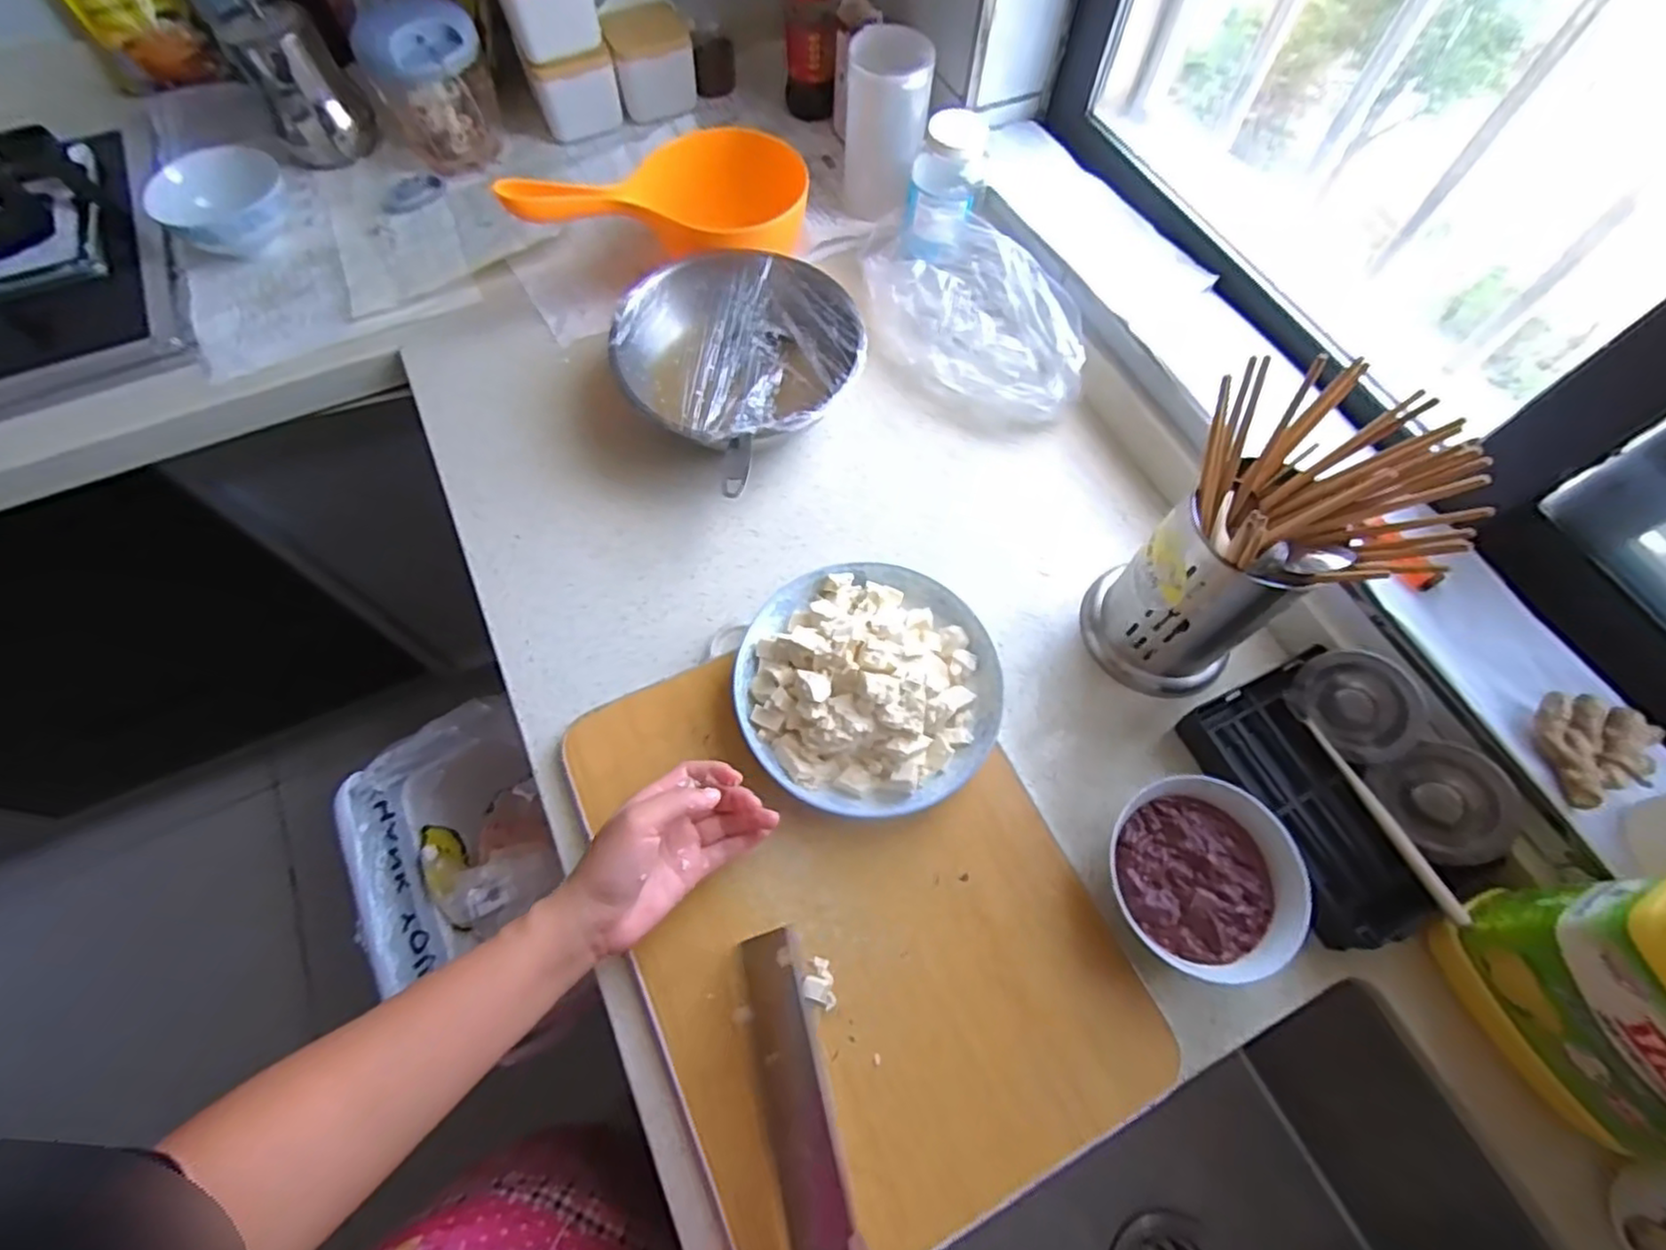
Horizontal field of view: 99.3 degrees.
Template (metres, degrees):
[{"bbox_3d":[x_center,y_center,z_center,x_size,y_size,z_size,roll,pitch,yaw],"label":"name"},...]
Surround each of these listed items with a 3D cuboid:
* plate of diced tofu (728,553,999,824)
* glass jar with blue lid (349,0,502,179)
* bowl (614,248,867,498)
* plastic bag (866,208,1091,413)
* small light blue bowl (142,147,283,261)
[{"bbox_3d":[0.027,0.039,0.516,0.185,0.072,0.185,0,65,0],"label":"plate of diced tofu"},{"bbox_3d":[-0.432,-0.584,0.771,0.120,0.131,0.097,-25,68,-12],"label":"glass jar with blue lid"},{"bbox_3d":[-0.085,-0.237,0.648,0.209,0.077,0.211,0,65,-1],"label":"bowl"},{"bbox_3d":[0.126,-0.299,0.669,0.119,0.075,0.261,-34,70,-14],"label":"plastic bag"},{"bbox_3d":[-0.622,-0.432,0.728,0.117,0.054,0.123,0,65,-1],"label":"small light blue bowl"}]

